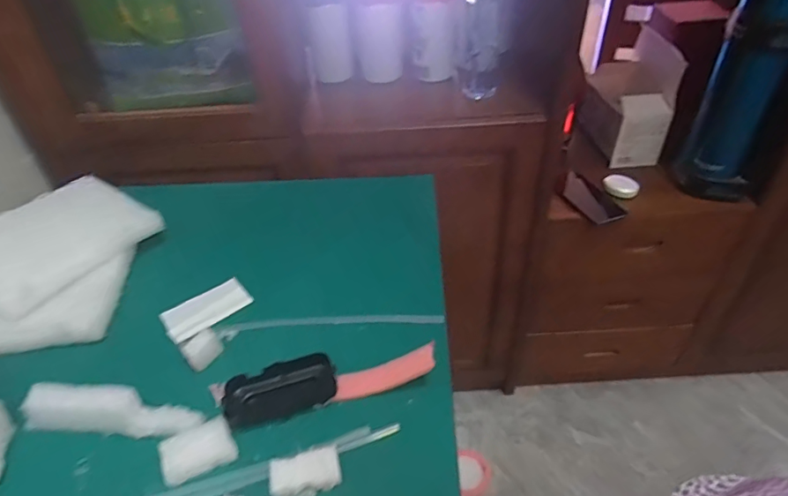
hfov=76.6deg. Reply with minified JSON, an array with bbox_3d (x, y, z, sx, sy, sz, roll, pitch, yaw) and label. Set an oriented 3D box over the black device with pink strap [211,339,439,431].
[{"bbox_3d":[-0.069,0.130,0.507,0.215,0.036,0.055,-11,42,-8],"label":"black device with pink strap"}]

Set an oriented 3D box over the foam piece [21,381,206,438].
[{"bbox_3d":[-0.276,0.158,0.487,0.170,0.047,0.031,1,42,6],"label":"foam piece"}]

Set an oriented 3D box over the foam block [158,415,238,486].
[{"bbox_3d":[-0.182,0.186,0.461,0.062,0.018,0.038,-19,43,-16],"label":"foam block"}]

